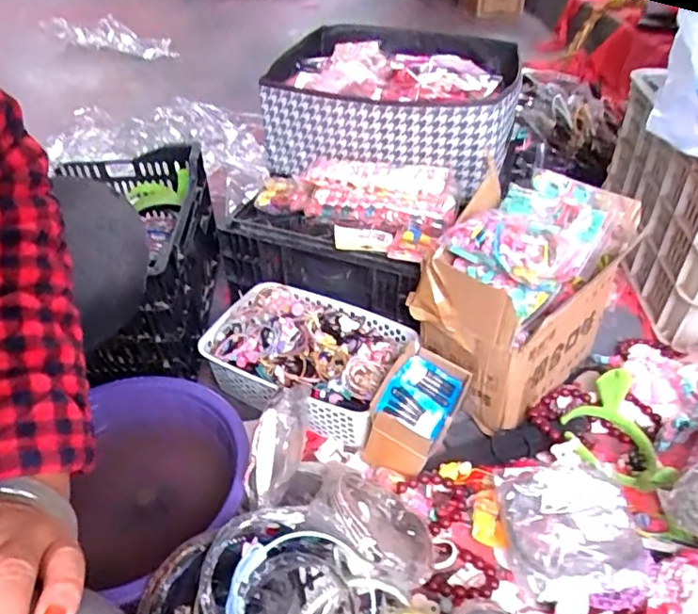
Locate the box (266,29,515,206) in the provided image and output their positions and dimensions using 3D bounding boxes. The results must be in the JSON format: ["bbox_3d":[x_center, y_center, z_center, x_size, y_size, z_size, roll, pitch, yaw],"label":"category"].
[{"bbox_3d":[0.104,-0.407,1.075,0.455,0.170,0.477,15,44,18],"label":"box"}]

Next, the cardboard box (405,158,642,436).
[{"bbox_3d":[0.253,-0.033,0.816,0.199,0.263,0.333,32,51,32],"label":"cardboard box"}]

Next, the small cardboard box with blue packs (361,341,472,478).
[{"bbox_3d":[0.091,0.140,0.759,0.099,0.091,0.148,19,45,22],"label":"small cardboard box with blue packs"}]

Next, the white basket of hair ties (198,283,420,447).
[{"bbox_3d":[-0.061,0.069,0.855,0.294,0.094,0.209,19,45,22],"label":"white basket of hair ties"}]

